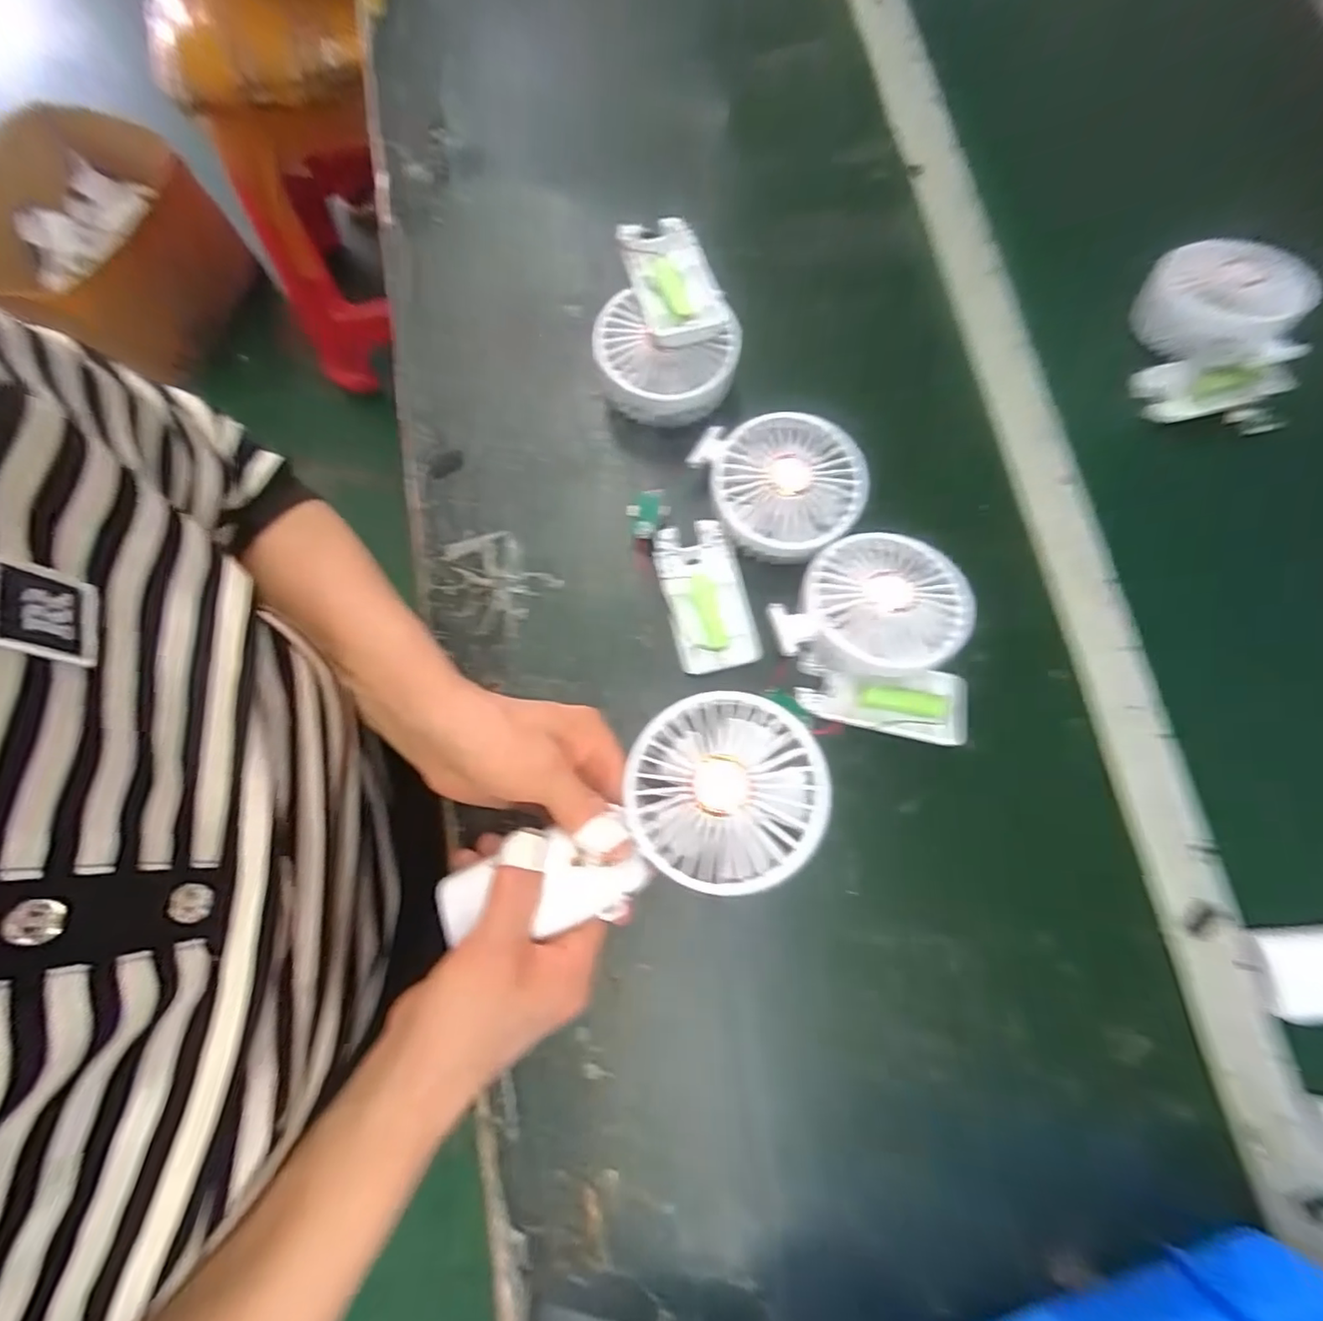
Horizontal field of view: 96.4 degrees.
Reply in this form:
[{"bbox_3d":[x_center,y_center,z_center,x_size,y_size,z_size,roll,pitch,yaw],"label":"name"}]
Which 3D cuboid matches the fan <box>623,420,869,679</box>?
[{"bbox_3d":[0.042,-0.080,0.362,0.115,0.047,0.161,35,78,7],"label":"fan"}]

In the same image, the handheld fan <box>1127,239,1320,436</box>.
[{"bbox_3d":[0.379,-0.221,0.411,0.084,0.070,0.123,-4,76,-2],"label":"handheld fan"}]

